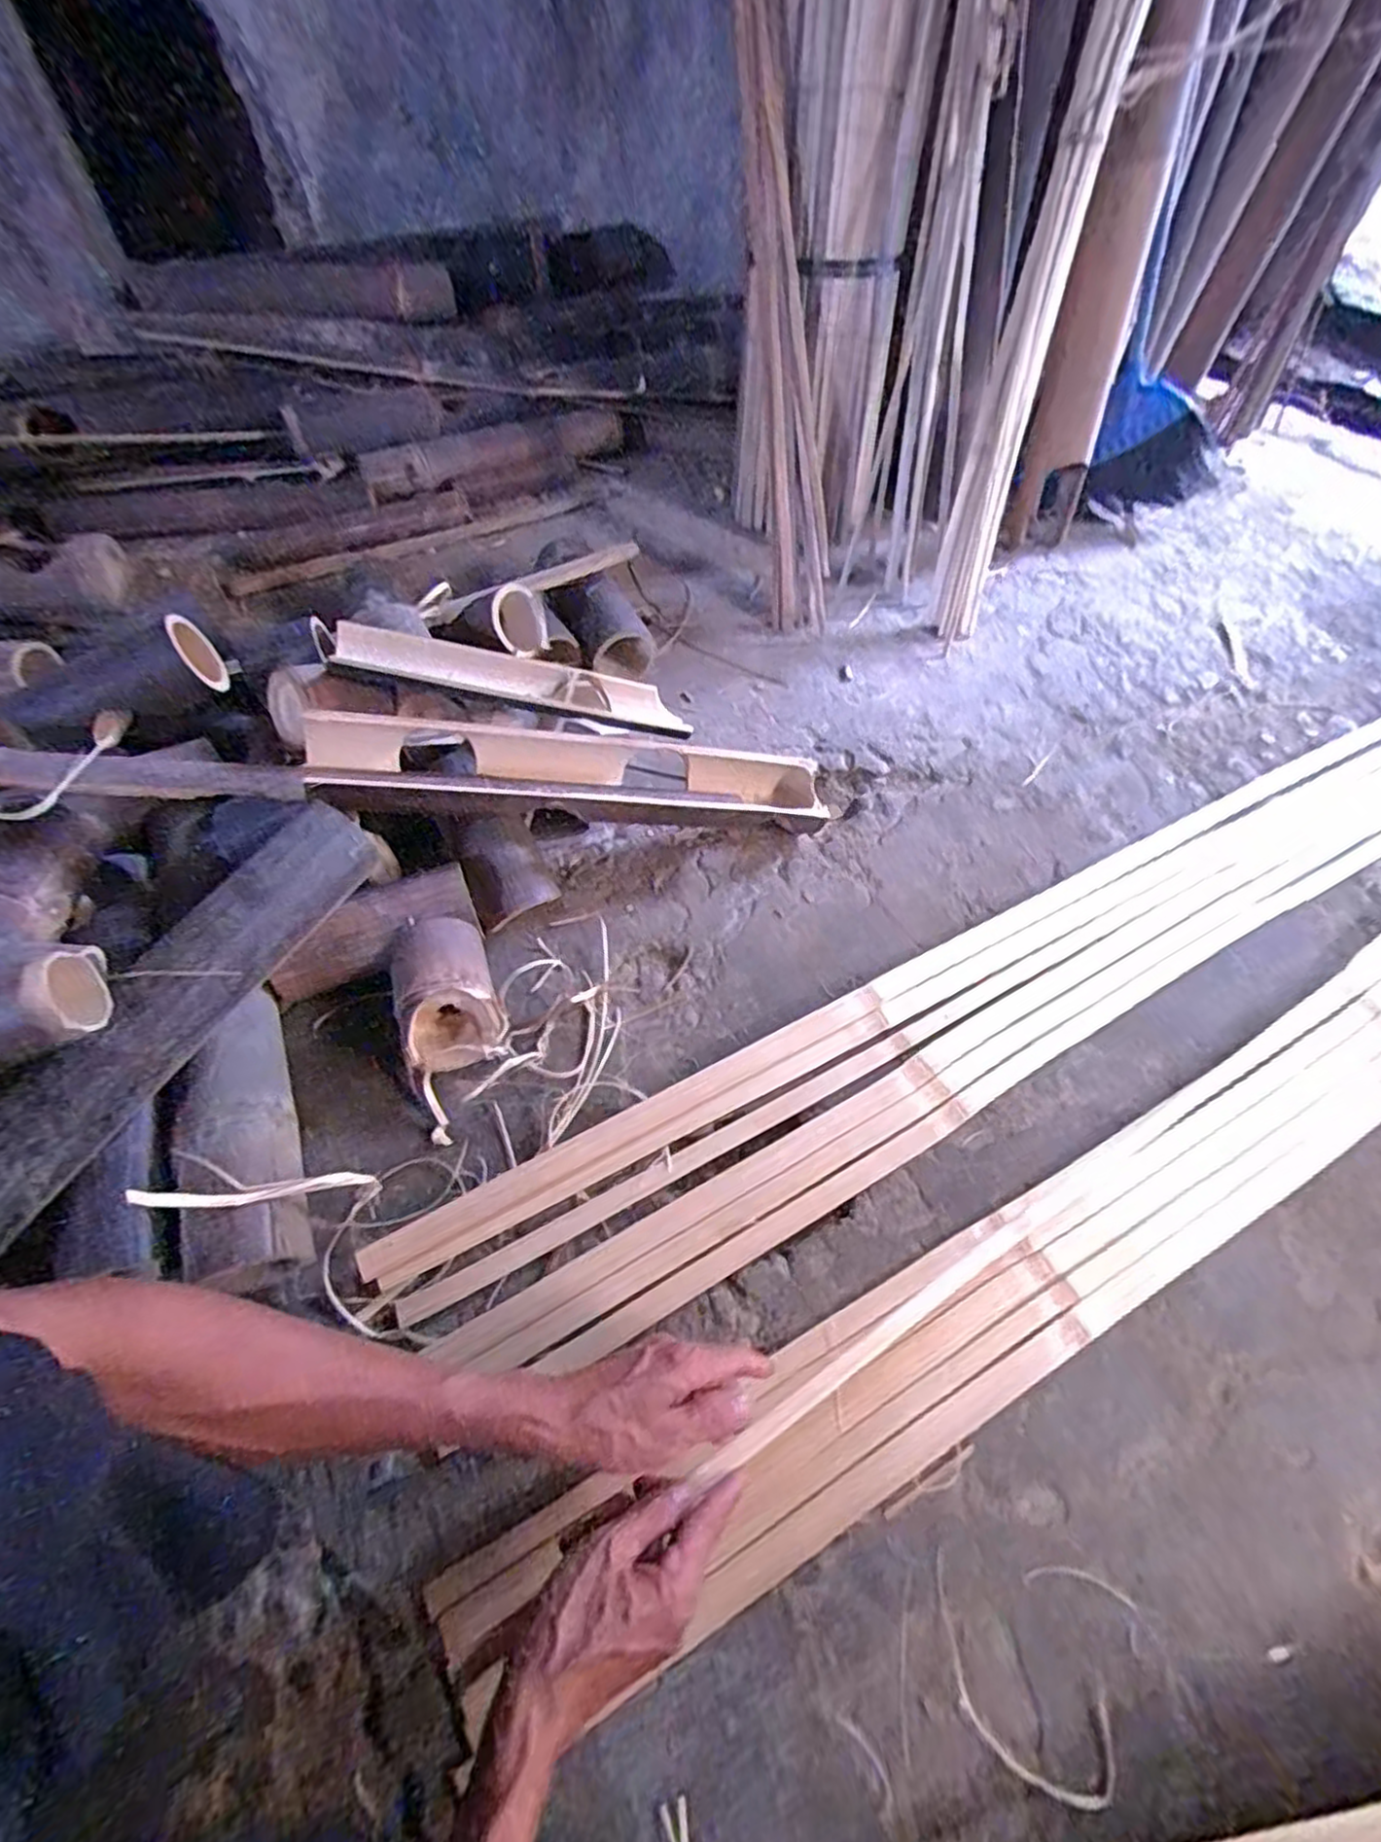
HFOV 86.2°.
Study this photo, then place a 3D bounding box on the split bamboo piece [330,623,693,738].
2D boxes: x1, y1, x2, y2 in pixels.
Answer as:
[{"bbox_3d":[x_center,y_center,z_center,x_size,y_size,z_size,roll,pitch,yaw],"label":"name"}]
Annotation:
[{"bbox_3d":[-0.171,-0.240,0.743,0.335,0.023,0.065,8,57,-17],"label":"split bamboo piece"}]

